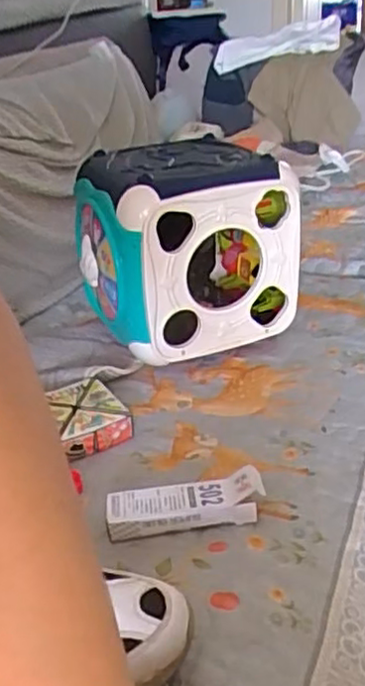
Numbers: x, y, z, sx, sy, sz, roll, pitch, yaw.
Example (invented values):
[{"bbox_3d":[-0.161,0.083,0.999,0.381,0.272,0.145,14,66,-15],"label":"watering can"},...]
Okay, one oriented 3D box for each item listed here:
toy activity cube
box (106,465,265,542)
[{"bbox_3d":[-0.001,-0.111,0.804,0.215,0.222,0.194,-13,31,-18],"label":"toy activity cube"},{"bbox_3d":[0.001,0.130,0.554,0.124,0.033,0.038,-6,30,-5],"label":"box"}]

